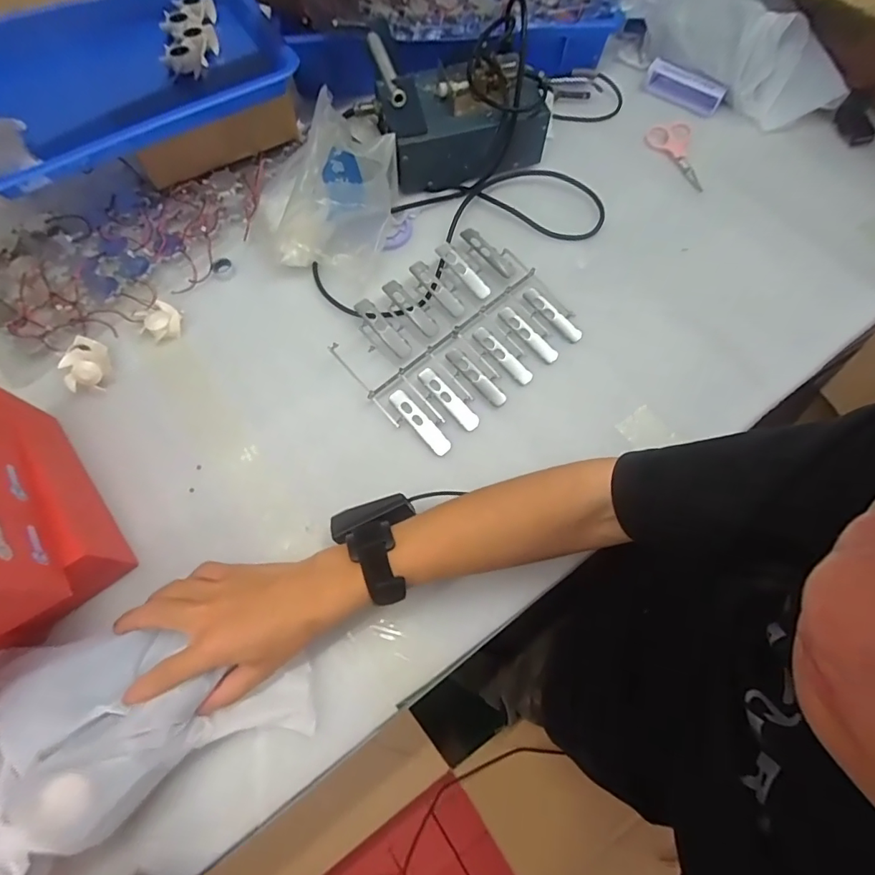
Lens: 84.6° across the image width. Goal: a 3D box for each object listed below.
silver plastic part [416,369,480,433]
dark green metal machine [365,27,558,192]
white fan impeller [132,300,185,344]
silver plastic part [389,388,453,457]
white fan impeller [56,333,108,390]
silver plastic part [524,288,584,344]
[{"bbox_3d":[0.012,-0.039,0.479,0.019,0.007,0.079,-41,75,-15],"label":"silver plastic part"},{"bbox_3d":[0.026,-0.382,0.552,0.191,0.109,0.120,-14,70,-6],"label":"dark green metal machine"},{"bbox_3d":[-0.291,-0.123,0.505,0.044,0.013,0.040,0,69,-1],"label":"white fan impeller"},{"bbox_3d":[-0.017,-0.016,0.470,0.019,0.005,0.079,-39,74,-14],"label":"silver plastic part"},{"bbox_3d":[-0.346,-0.076,0.478,0.036,0.030,0.058,1,69,0],"label":"white fan impeller"},{"bbox_3d":[0.125,-0.133,0.519,0.018,0.007,0.079,-41,75,-15],"label":"silver plastic part"}]

